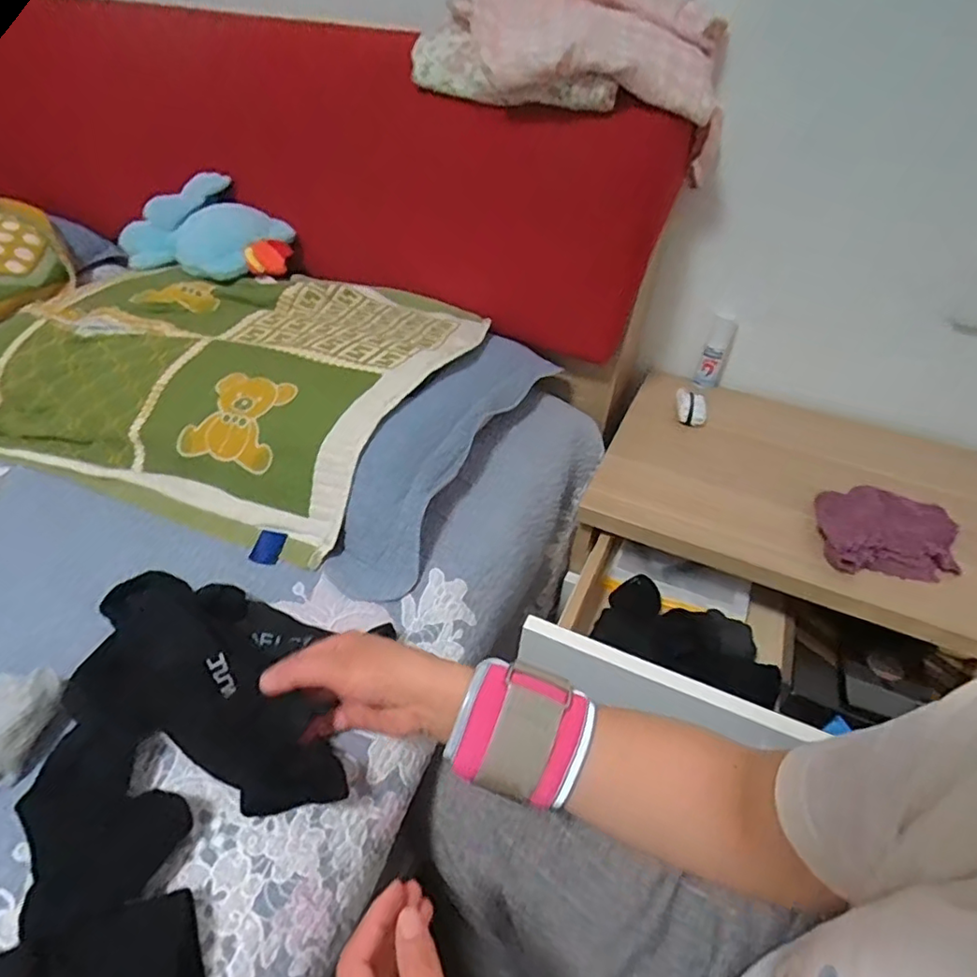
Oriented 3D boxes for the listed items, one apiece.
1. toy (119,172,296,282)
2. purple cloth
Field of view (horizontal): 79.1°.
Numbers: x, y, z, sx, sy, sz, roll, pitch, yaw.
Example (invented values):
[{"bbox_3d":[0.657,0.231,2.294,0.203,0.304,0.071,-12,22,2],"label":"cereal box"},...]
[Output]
[{"bbox_3d":[-0.416,-0.384,0.861,0.273,0.093,0.141,21,42,19],"label":"toy"},{"bbox_3d":[0.475,0.050,0.713,0.188,0.040,0.131,1,40,-7],"label":"purple cloth"}]

